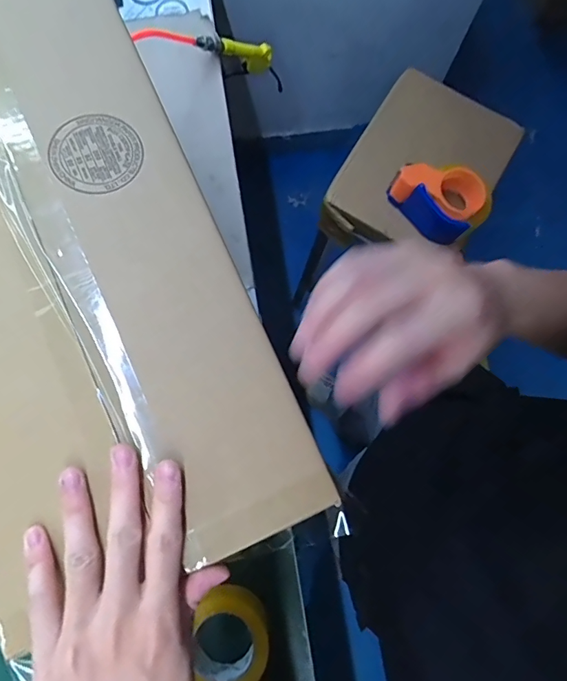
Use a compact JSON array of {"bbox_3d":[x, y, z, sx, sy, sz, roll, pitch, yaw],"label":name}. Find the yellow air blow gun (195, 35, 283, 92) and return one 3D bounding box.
[{"bbox_3d":[-0.070,-0.509,0.816,0.217,0.074,0.028,-20,76,-51],"label":"yellow air blow gun"}]

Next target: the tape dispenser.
[{"bbox_3d":[0.266,-0.241,0.736,0.119,0.079,0.144,-40,83,-8],"label":"tape dispenser"}]

